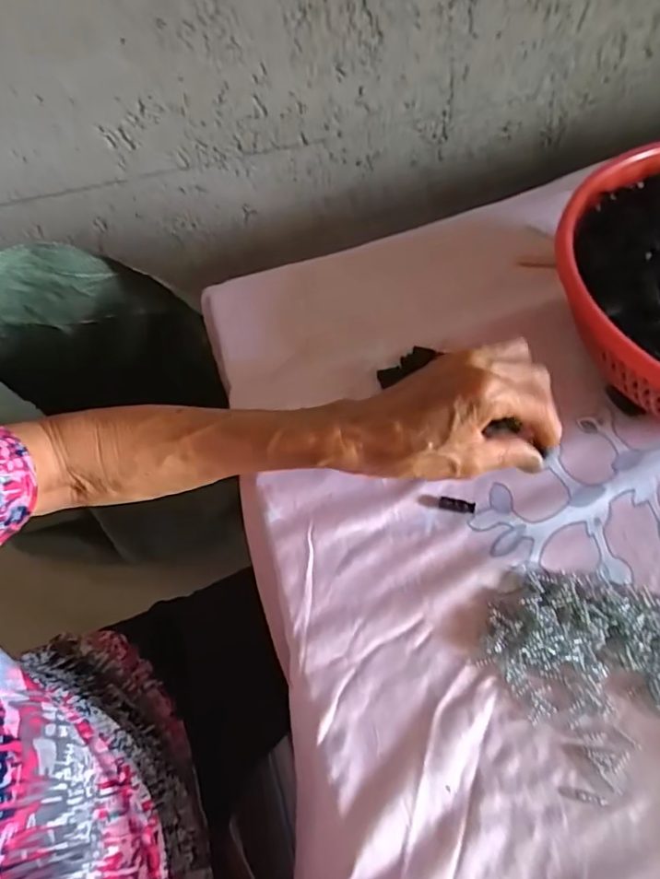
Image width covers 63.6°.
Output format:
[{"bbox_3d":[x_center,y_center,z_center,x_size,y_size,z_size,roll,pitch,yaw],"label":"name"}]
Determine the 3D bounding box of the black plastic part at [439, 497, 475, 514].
[{"bbox_3d":[0.090,0.046,0.376,0.024,0.004,0.009,9,62,9],"label":"black plastic part"}]

